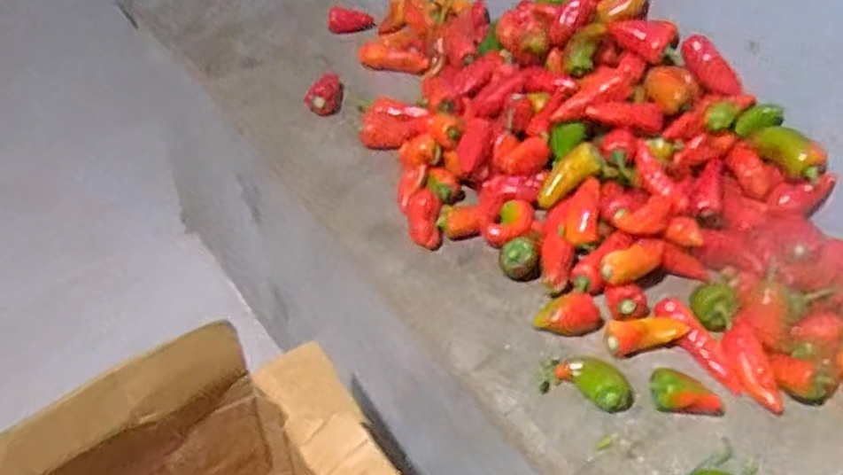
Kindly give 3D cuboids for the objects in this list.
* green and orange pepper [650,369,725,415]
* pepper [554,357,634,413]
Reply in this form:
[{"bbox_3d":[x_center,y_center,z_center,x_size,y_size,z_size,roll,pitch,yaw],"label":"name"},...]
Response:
[{"bbox_3d":[0.240,0.139,0.625,0.066,0.038,0.032,13,45,11],"label":"green and orange pepper"},{"bbox_3d":[0.157,0.129,0.636,0.071,0.029,0.036,19,47,17],"label":"pepper"}]

